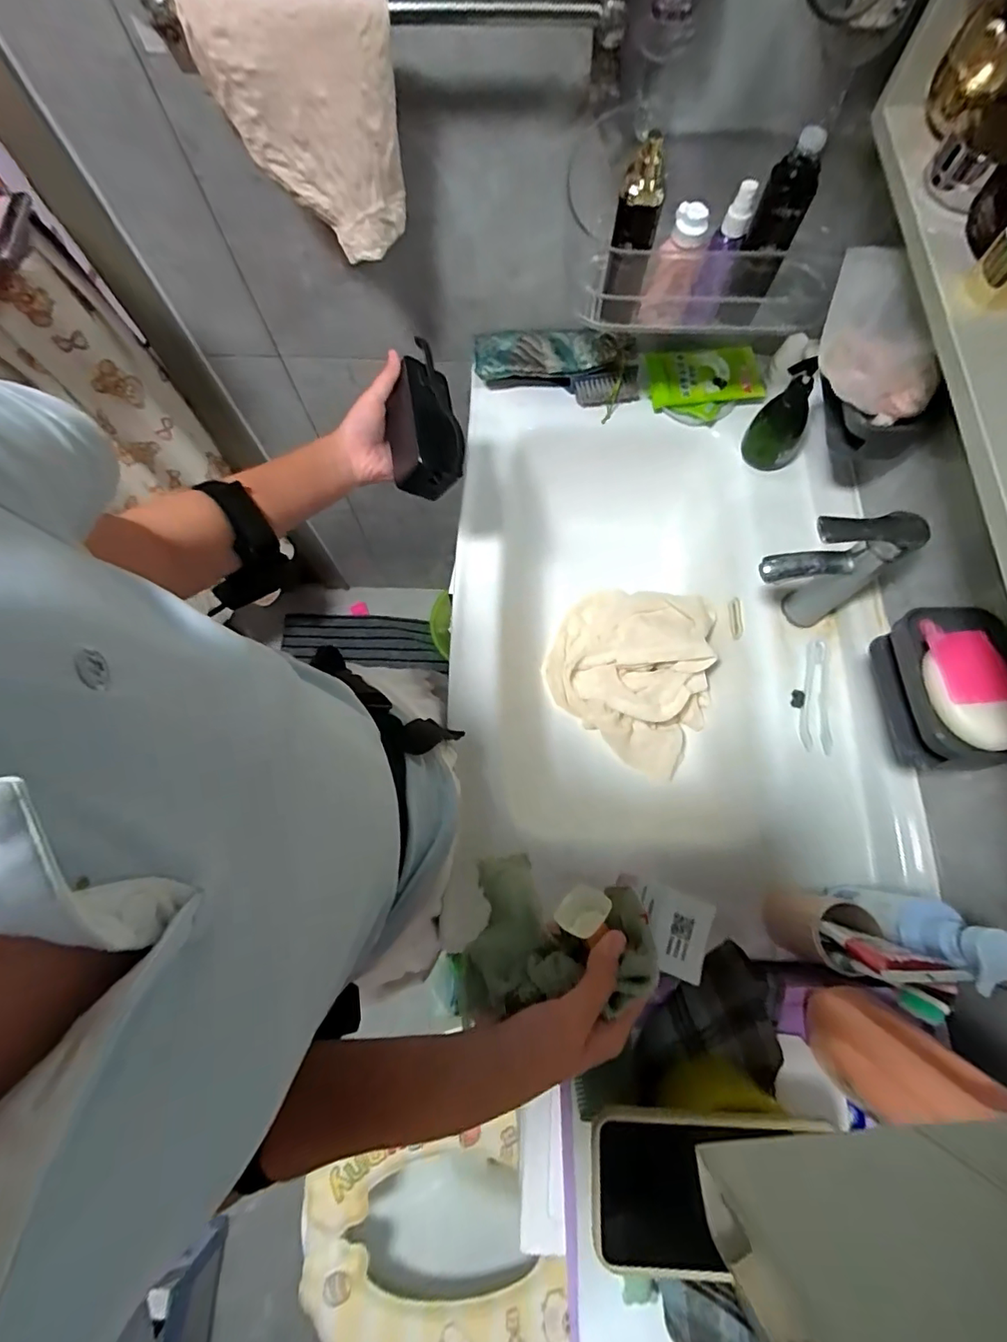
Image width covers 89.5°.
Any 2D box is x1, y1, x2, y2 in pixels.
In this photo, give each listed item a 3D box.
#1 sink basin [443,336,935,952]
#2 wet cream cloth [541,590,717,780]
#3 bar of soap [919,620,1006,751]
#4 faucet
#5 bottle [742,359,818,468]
[{"bbox_3d":[0.197,-0.063,0.693,0.457,0.165,0.673,-2,72,0],"label":"sink basin"},{"bbox_3d":[0.181,-0.007,0.702,0.230,0.118,0.232,27,75,9],"label":"wet cream cloth"},{"bbox_3d":[0.364,0.009,0.401,0.051,0.022,0.106,-6,72,-1],"label":"bar of soap"},{"bbox_3d":[0.330,-0.098,0.537,0.121,0.180,0.044,-12,73,-3],"label":"faucet"},{"bbox_3d":[0.353,-0.314,0.628,0.070,0.144,0.048,36,76,11],"label":"bottle"}]

